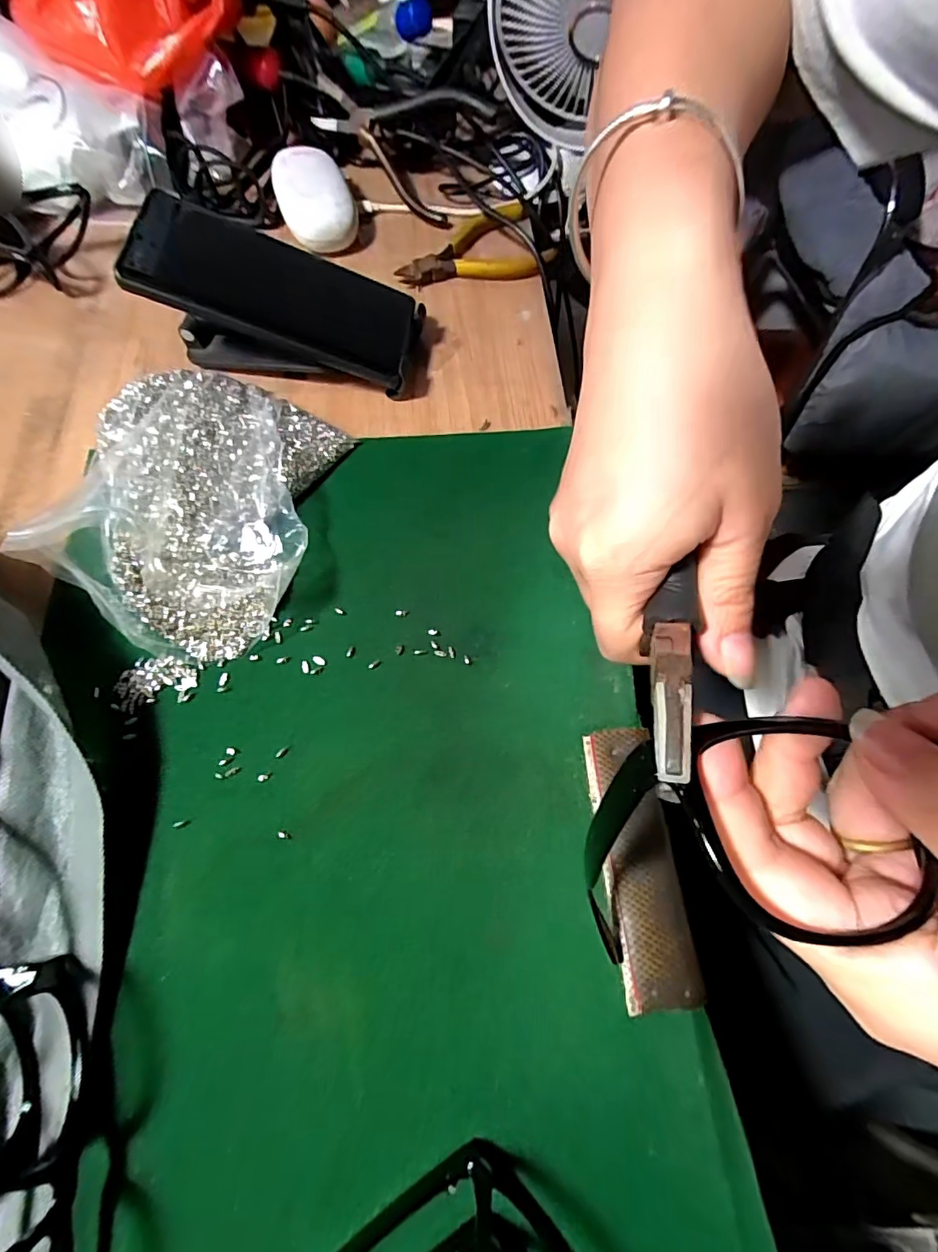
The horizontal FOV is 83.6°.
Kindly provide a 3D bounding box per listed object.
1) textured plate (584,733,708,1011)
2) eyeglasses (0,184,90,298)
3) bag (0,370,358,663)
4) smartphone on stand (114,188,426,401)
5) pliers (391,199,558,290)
[{"bbox_3d":[0.079,0.108,0.245,0.034,0.007,0.118,-5,68,-3],"label":"textured plate"},{"bbox_3d":[-0.326,-0.273,0.375,0.131,0.046,0.063,-10,67,10],"label":"eyeglasses"},{"bbox_3d":[-0.152,-0.071,0.298,0.128,0.039,0.166,20,68,7],"label":"bag"},{"bbox_3d":[-0.111,-0.202,0.332,0.151,0.072,0.076,4,67,0],"label":"smartphone on stand"},{"bbox_3d":[0.001,-0.294,0.404,0.115,0.013,0.071,-10,68,-6],"label":"pliers"}]

